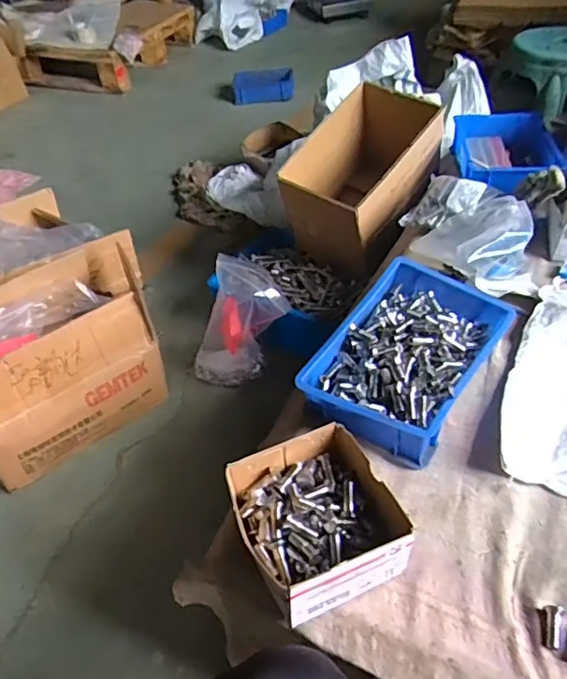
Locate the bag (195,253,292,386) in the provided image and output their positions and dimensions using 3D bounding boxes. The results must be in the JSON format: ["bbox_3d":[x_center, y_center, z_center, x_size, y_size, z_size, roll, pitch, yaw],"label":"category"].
[{"bbox_3d":[-0.093,-0.023,1.098,0.190,0.226,0.127,-16,44,-10],"label":"bag"}]

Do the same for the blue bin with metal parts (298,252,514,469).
[{"bbox_3d":[0.156,0.021,0.697,0.176,0.089,0.253,23,51,28],"label":"blue bin with metal parts"}]

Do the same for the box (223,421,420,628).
[{"bbox_3d":[0.032,0.181,0.555,0.134,0.084,0.146,-22,45,-15],"label":"box"}]

